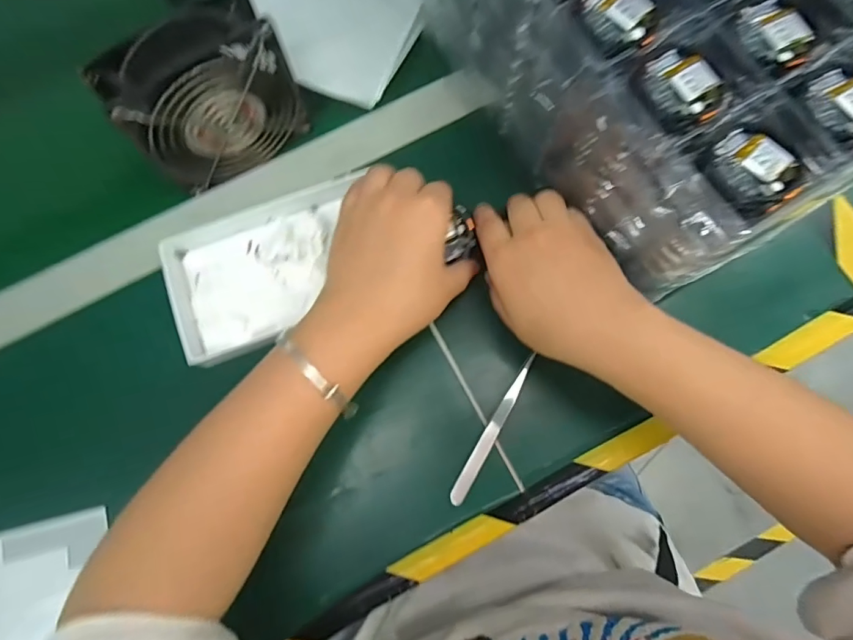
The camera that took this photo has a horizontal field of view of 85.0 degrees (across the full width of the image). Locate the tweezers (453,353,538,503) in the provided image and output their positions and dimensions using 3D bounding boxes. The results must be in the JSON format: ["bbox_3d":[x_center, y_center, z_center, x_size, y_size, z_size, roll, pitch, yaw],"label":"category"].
[{"bbox_3d":[0.050,0.080,0.339,0.012,0.004,0.117,30,80,8],"label":"tweezers"}]

